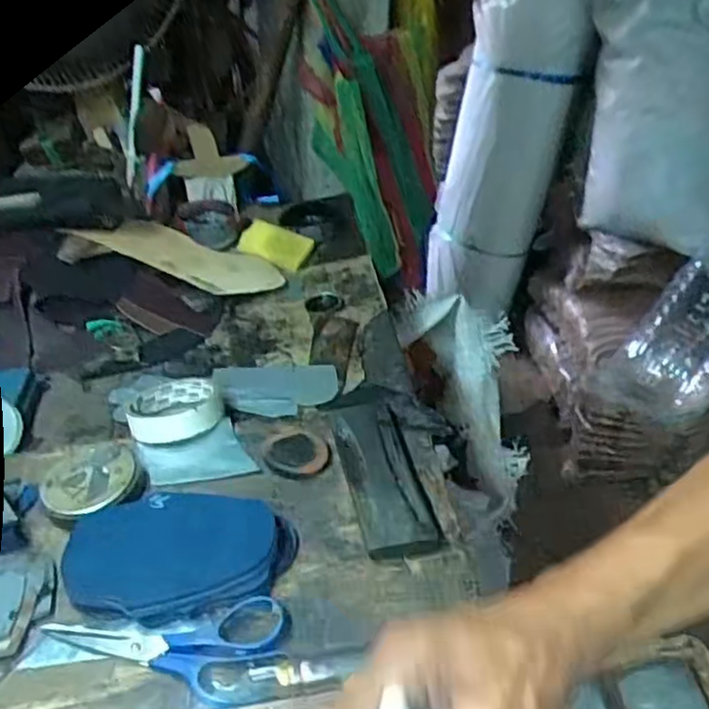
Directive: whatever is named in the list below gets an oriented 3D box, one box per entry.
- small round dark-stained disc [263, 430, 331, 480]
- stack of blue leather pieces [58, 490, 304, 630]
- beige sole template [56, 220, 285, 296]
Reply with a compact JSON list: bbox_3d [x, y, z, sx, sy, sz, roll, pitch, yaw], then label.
[{"bbox_3d":[-0.049,0.083,0.595,0.052,0.011,0.056,1,38,-1],"label":"small round dark-stained disc"},{"bbox_3d":[-0.127,0.139,0.504,0.160,0.018,0.093,-2,38,-4],"label":"stack of blue leather pieces"},{"bbox_3d":[-0.201,-0.119,0.834,0.229,0.011,0.085,20,40,5],"label":"beige sole template"}]

